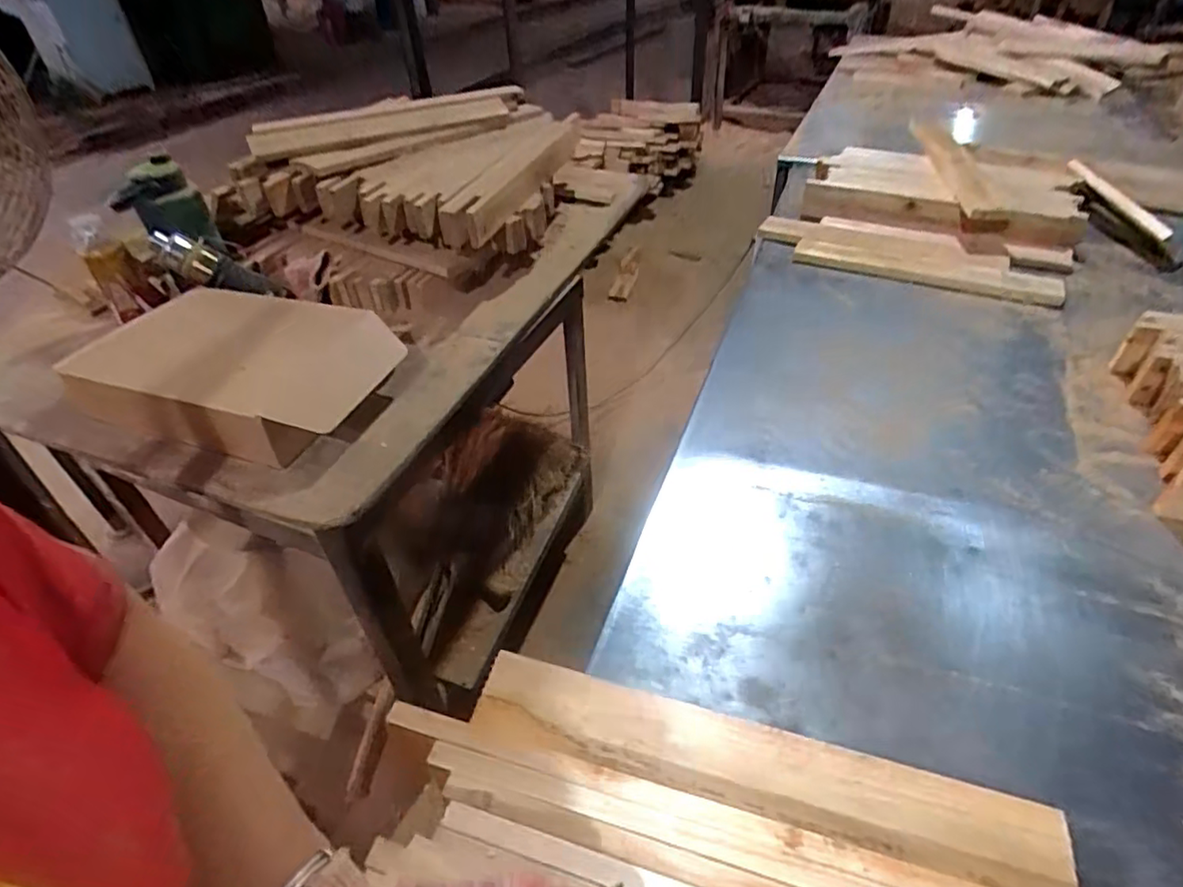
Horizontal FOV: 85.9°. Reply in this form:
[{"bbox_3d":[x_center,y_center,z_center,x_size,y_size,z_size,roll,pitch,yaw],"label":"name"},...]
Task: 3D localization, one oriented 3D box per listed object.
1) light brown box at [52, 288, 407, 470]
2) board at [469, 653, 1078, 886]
[{"bbox_3d":[-0.497,-0.105,0.930,0.422,0.098,0.278,14,45,16],"label":"light brown box"},{"bbox_3d":[0.132,0.276,0.550,0.479,0.030,0.081,11,44,13],"label":"board"}]

